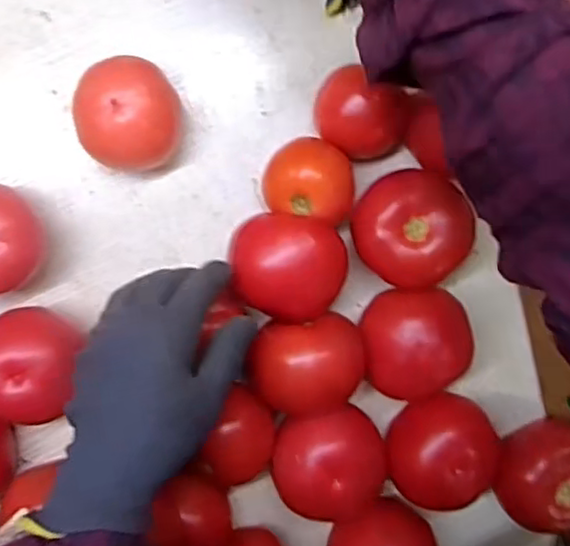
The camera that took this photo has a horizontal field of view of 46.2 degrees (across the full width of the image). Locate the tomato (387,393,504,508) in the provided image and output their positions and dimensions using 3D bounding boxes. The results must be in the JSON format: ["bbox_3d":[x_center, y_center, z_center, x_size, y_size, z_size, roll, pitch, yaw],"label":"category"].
[{"bbox_3d":[0.108,0.125,0.476,0.078,0.055,0.076,-38,98,0],"label":"tomato"}]

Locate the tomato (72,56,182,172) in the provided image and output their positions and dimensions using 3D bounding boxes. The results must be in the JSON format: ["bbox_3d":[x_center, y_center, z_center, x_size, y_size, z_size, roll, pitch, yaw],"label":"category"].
[{"bbox_3d":[-0.100,-0.100,0.432,0.063,0.058,0.067,-1,96,-5],"label":"tomato"}]

